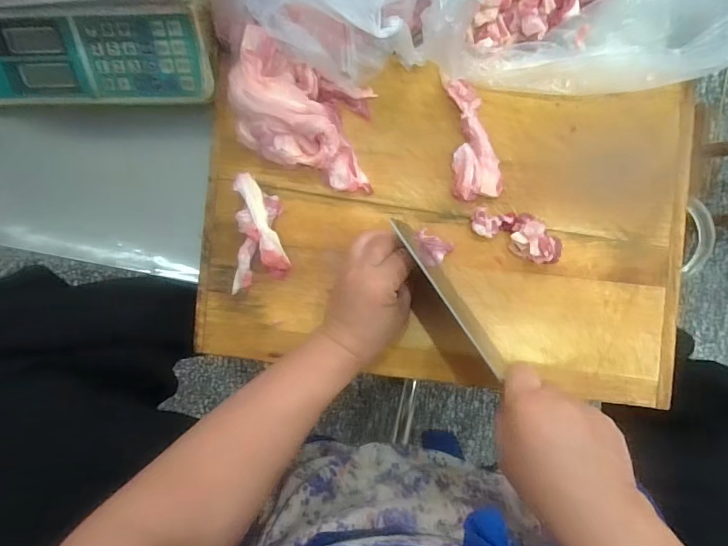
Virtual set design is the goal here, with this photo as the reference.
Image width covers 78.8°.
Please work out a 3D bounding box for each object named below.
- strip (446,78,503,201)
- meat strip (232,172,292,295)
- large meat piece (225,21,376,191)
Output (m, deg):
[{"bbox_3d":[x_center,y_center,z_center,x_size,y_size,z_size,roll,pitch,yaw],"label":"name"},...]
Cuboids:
[{"bbox_3d":[0.108,-0.130,0.437,0.046,0.022,0.113,-6,88,5],"label":"strip"},{"bbox_3d":[-0.105,-0.039,0.452,0.054,0.030,0.114,4,89,6],"label":"meat strip"},{"bbox_3d":[-0.054,-0.153,0.432,0.148,0.058,0.100,24,91,6],"label":"large meat piece"}]

